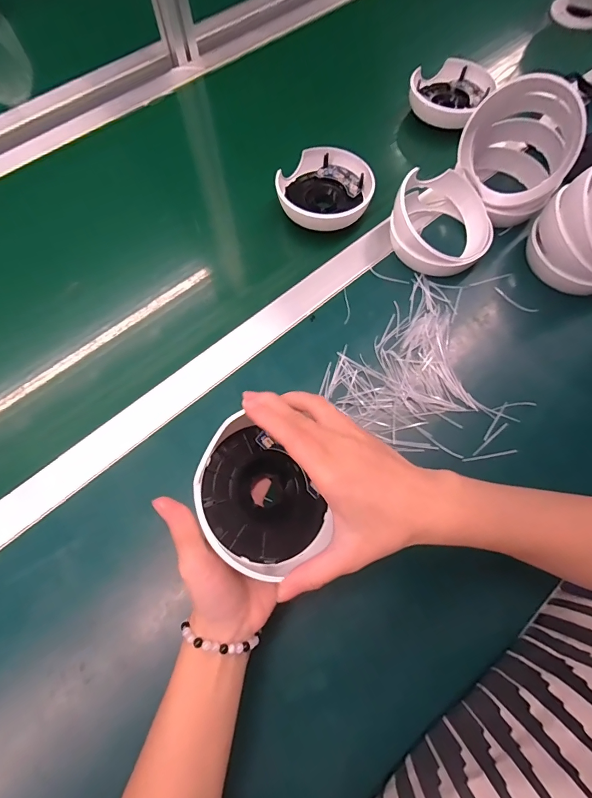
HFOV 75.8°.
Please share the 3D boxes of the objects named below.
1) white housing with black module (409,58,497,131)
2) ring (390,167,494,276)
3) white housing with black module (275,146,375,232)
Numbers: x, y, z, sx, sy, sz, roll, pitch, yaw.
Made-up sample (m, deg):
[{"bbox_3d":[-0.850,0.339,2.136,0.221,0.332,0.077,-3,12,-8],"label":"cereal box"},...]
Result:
[{"bbox_3d":[0.214,-0.428,0.533,0.097,0.027,0.114,37,73,13],"label":"white housing with black module"},{"bbox_3d":[0.172,-0.207,0.440,0.110,0.061,0.122,30,72,11],"label":"ring"},{"bbox_3d":[0.036,-0.258,0.470,0.111,0.032,0.107,0,69,0],"label":"white housing with black module"}]

